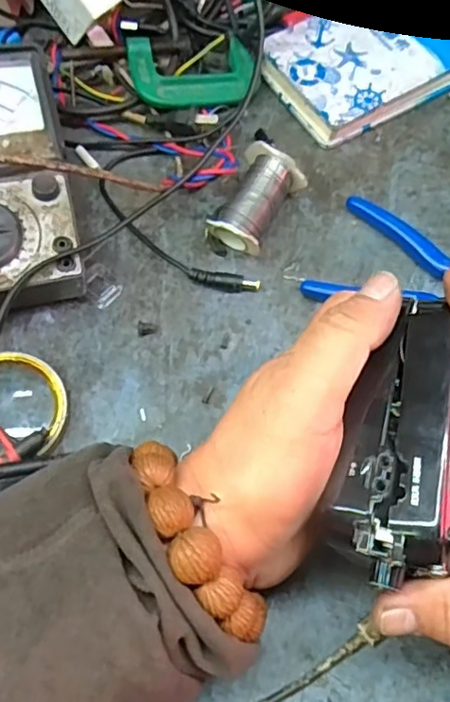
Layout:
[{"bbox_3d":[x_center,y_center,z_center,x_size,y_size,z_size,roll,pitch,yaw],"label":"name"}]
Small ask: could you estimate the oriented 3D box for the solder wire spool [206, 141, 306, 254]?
[{"bbox_3d":[0.020,-0.095,0.388,0.039,0.037,0.065,26,68,13],"label":"solder wire spool"}]

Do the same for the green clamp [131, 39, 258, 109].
[{"bbox_3d":[-0.022,-0.200,0.434,0.090,0.031,0.050,-7,65,-2],"label":"green clamp"}]

